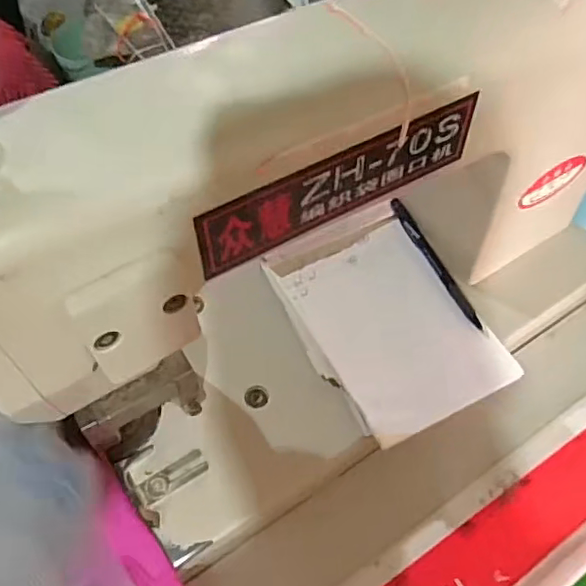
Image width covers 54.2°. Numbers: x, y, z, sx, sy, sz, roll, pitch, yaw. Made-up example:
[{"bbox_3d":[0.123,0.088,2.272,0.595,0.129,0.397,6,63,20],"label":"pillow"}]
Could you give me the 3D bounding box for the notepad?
[{"bbox_3d":[0.071,0.017,0.460,0.128,0.013,0.189,-25,60,-17],"label":"notepad"}]

